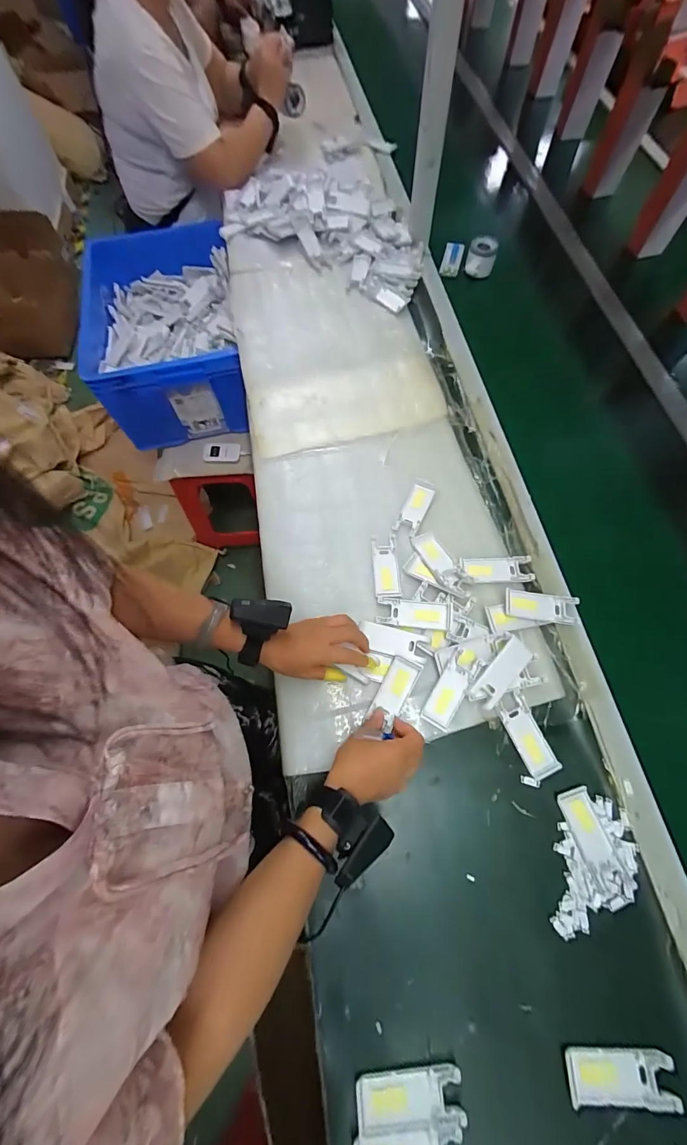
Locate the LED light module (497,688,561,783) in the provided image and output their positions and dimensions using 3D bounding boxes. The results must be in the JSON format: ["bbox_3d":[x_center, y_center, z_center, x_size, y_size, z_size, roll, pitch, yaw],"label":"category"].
[{"bbox_3d":[0.241,0.214,0.504,0.039,0.010,0.100,-24,69,-8],"label":"LED light module"}]

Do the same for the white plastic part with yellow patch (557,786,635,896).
[{"bbox_3d":[0.298,0.318,0.462,0.039,0.005,0.102,-16,68,-4],"label":"white plastic part with yellow patch"}]

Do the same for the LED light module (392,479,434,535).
[{"bbox_3d":[0.117,-0.106,0.631,0.037,0.006,0.103,23,70,11],"label":"LED light module"}]

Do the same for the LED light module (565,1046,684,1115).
[{"bbox_3d":[0.279,0.511,0.387,0.107,0.008,0.043,0,67,2],"label":"LED light module"}]

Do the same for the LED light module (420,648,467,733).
[{"bbox_3d":[0.141,0.157,0.513,0.037,0.009,0.097,27,71,13],"label":"LED light module"}]

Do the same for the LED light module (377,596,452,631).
[{"bbox_3d":[0.101,0.059,0.552,0.104,0.011,0.038,6,68,5],"label":"LED light module"}]

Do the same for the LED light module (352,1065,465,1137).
[{"bbox_3d":[0.066,0.529,0.386,0.105,0.007,0.039,-6,67,0],"label":"LED light module"}]

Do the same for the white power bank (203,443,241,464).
[{"bbox_3d":[-0.317,-0.312,1.008,0.096,0.017,0.055,-1,67,2],"label":"white power bank"}]

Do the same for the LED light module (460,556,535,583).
[{"bbox_3d":[0.228,-0.005,0.578,0.102,0.014,0.040,-1,67,2],"label":"LED light module"}]

